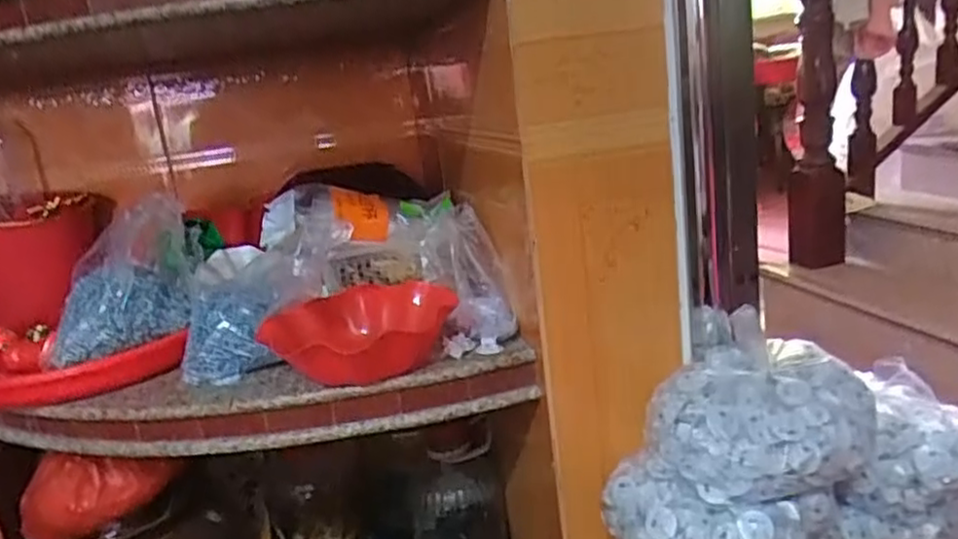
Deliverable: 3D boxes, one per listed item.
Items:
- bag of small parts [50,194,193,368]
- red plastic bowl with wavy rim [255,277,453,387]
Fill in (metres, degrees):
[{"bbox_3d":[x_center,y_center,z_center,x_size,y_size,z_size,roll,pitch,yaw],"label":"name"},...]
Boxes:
[{"bbox_3d":[-0.465,0.005,0.921,0.170,0.172,0.112,-13,16,-21],"label":"bag of small parts"},{"bbox_3d":[-0.136,0.074,0.867,0.212,0.087,0.221,-7,15,2],"label":"red plastic bowl with wavy rim"}]

